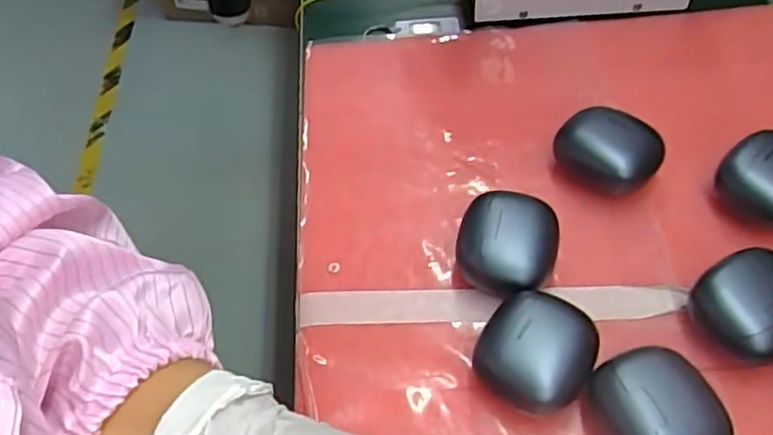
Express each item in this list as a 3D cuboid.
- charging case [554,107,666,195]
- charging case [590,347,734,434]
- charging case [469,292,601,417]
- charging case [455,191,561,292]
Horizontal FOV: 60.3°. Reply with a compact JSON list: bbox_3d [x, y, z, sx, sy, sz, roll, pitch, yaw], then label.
[{"bbox_3d":[0.125,-0.036,0.379,0.057,0.028,0.040,19,57,19],"label":"charging case"},{"bbox_3d":[0.120,0.086,0.290,0.045,0.031,0.055,-24,55,-12],"label":"charging case"},{"bbox_3d":[0.070,0.063,0.312,0.050,0.031,0.051,34,63,27],"label":"charging case"},{"bbox_3d":[0.063,0.015,0.348,0.049,0.029,0.051,9,55,12],"label":"charging case"}]

